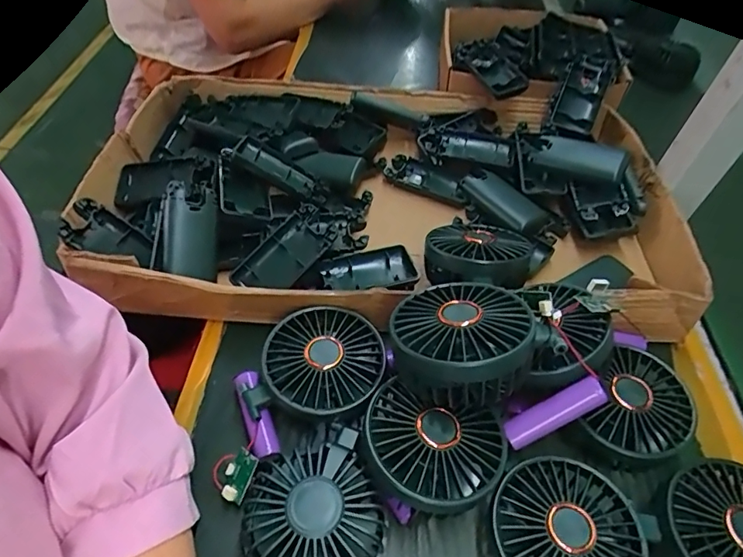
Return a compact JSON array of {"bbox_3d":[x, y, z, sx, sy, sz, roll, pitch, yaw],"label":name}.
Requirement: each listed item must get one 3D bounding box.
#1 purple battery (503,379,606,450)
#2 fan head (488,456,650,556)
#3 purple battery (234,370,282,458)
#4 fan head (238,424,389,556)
[{"bbox_3d":[0.114,0.084,0.314,0.065,0.017,0.016,-32,51,8],"label":"purple battery"},{"bbox_3d":[0.115,0.160,0.305,0.084,0.047,0.083,4,50,-4],"label":"fan head"},{"bbox_3d":[-0.082,0.095,0.354,0.018,0.018,0.065,-16,54,-19],"label":"purple battery"},{"bbox_3d":[-0.031,0.145,0.306,0.093,0.051,0.088,-31,58,-26],"label":"fan head"}]

